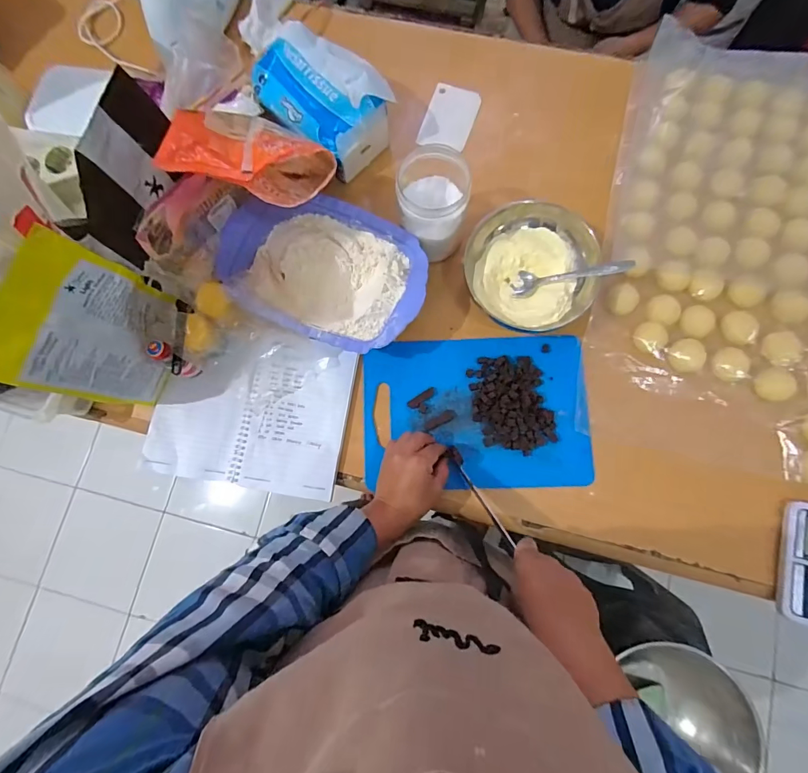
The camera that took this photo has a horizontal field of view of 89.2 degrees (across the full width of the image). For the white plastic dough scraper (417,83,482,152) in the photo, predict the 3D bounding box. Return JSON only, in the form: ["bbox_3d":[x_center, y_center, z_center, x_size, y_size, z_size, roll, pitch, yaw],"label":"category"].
[{"bbox_3d":[0.070,-0.411,0.627,0.075,0.005,0.108,17,80,11],"label":"white plastic dough scraper"}]

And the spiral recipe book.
[{"bbox_3d":[-0.205,0.032,0.558,0.255,0.027,0.198,8,82,5],"label":"spiral recipe book"}]

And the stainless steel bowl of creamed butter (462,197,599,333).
[{"bbox_3d":[0.166,-0.152,0.538,0.151,0.069,0.156,0,80,3],"label":"stainless steel bowl of creamed butter"}]

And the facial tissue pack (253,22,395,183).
[{"bbox_3d":[-0.117,-0.411,0.581,0.192,0.087,0.123,43,84,9],"label":"facial tissue pack"}]

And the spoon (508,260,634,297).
[{"bbox_3d":[0.215,-0.144,0.535,0.146,0.024,0.036,-5,80,30],"label":"spoon"}]

